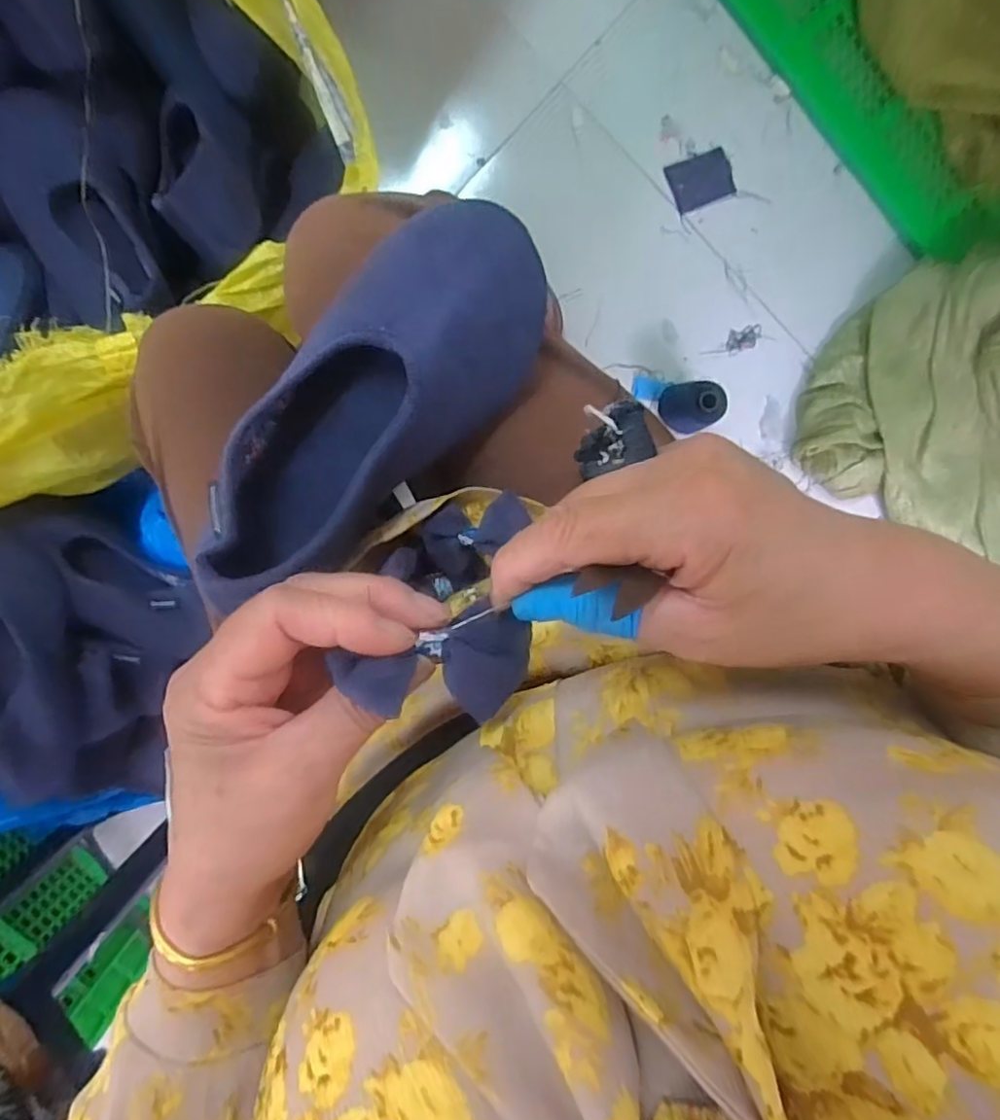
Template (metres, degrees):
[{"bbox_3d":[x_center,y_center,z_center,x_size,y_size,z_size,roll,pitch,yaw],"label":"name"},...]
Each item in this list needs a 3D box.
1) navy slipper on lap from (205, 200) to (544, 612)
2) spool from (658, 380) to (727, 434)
[{"bbox_3d":[-0.068,-0.078,0.313,0.095,0.061,0.227,42,94,-6],"label":"navy slipper on lap"},{"bbox_3d":[0.238,-0.193,0.751,0.051,0.109,0.061,-13,98,1],"label":"spool"}]

